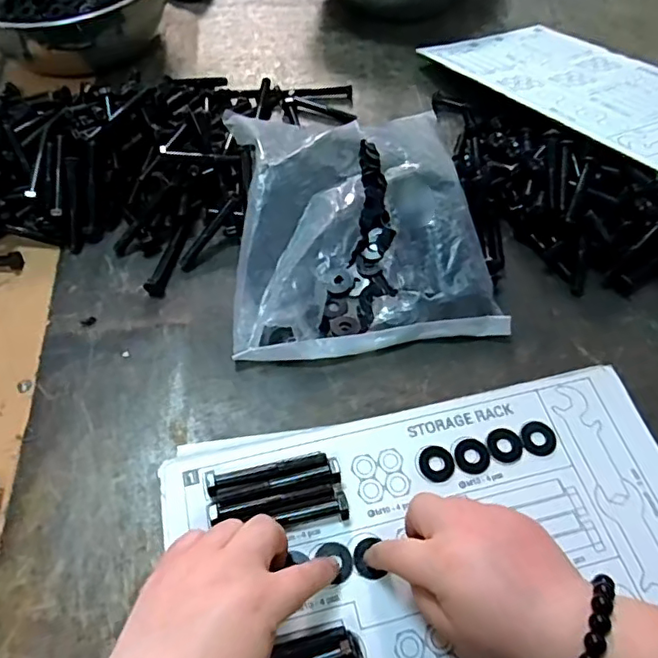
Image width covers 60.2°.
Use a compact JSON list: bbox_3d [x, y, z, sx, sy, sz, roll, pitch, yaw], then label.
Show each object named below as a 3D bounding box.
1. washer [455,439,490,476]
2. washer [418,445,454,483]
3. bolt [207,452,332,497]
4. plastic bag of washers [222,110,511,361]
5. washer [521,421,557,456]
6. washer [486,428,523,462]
[{"bbox_3d":[0.098,0.086,0.385,0.023,0.004,0.024,0,56,0],"label":"washer"},{"bbox_3d":[0.073,0.090,0.383,0.023,0.004,0.024,0,56,0],"label":"washer"},{"bbox_3d":[-0.041,0.094,0.378,0.079,0.013,0.014,-15,58,-10],"label":"bolt"},{"bbox_3d":[0.019,-0.100,0.495,0.213,0.066,0.246,-7,57,-5],"label":"plastic bag of washers"},{"bbox_3d":[0.146,0.075,0.392,0.023,0.004,0.023,0,56,0],"label":"washer"},{"bbox_3d":[0.121,0.080,0.391,0.024,0.004,0.023,0,56,0],"label":"washer"}]

